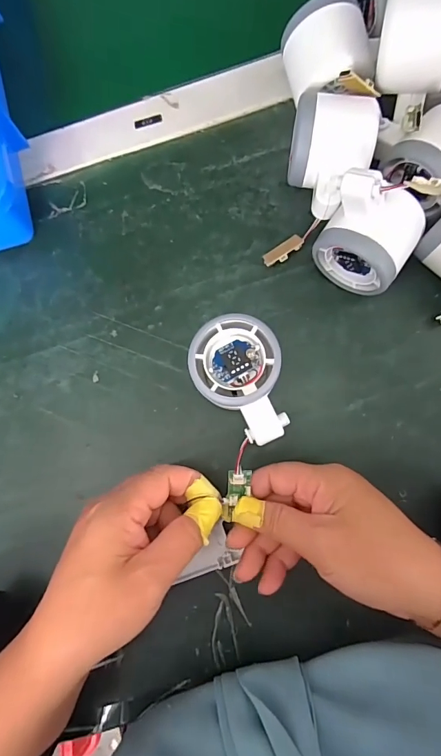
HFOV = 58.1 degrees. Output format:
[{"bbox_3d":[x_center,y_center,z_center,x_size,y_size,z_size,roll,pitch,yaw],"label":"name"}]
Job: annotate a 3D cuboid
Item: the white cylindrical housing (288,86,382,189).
[{"bbox_3d":[0.079,-0.165,0.289,0.055,0.057,0.058,0,83,3],"label":"white cylindrical housing"}]

